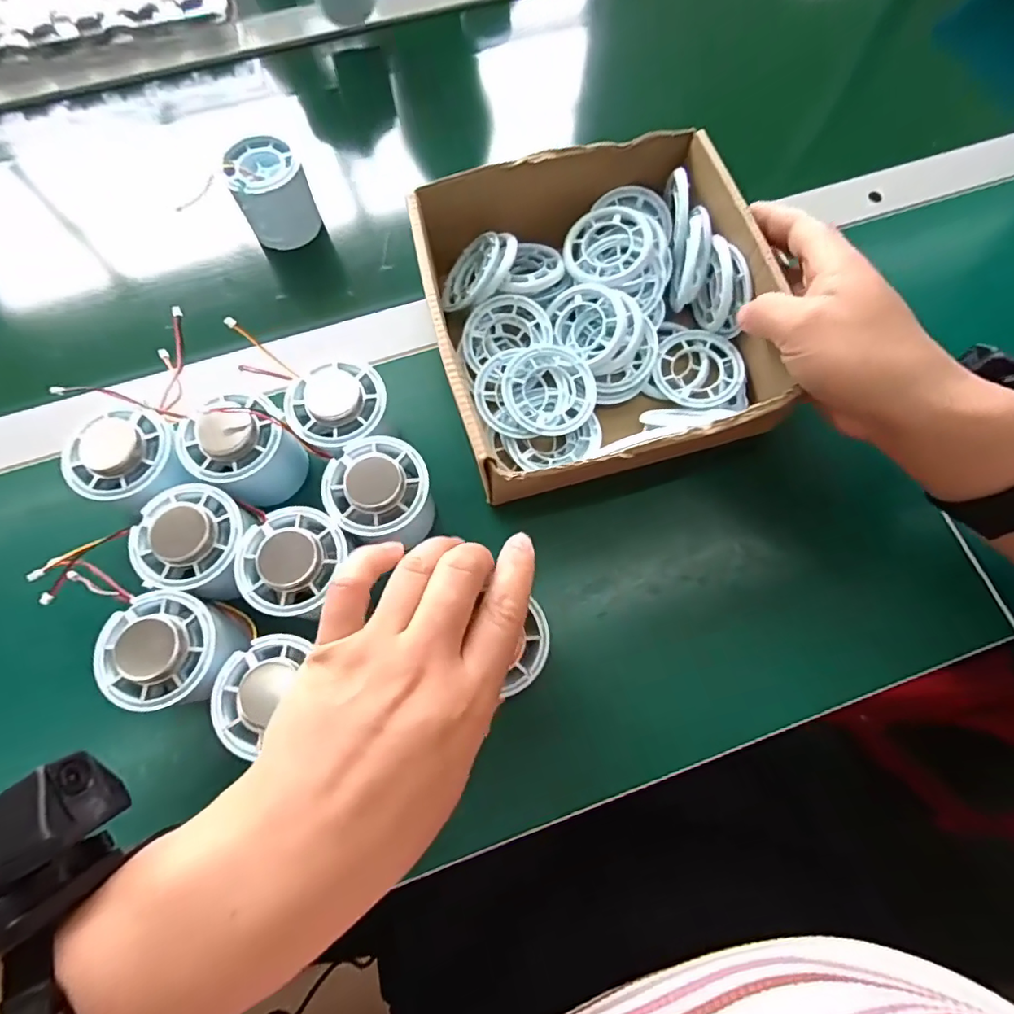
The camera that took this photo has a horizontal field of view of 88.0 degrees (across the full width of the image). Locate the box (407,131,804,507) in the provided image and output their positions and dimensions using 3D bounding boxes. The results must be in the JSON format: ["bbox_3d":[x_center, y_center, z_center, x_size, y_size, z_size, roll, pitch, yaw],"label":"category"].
[{"bbox_3d":[0.054,-0.117,0.326,0.189,0.071,0.205,-15,73,-3],"label":"box"}]

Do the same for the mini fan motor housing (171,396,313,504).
[{"bbox_3d":[-0.149,-0.032,0.302,0.054,0.044,0.050,0,72,1],"label":"mini fan motor housing"}]

